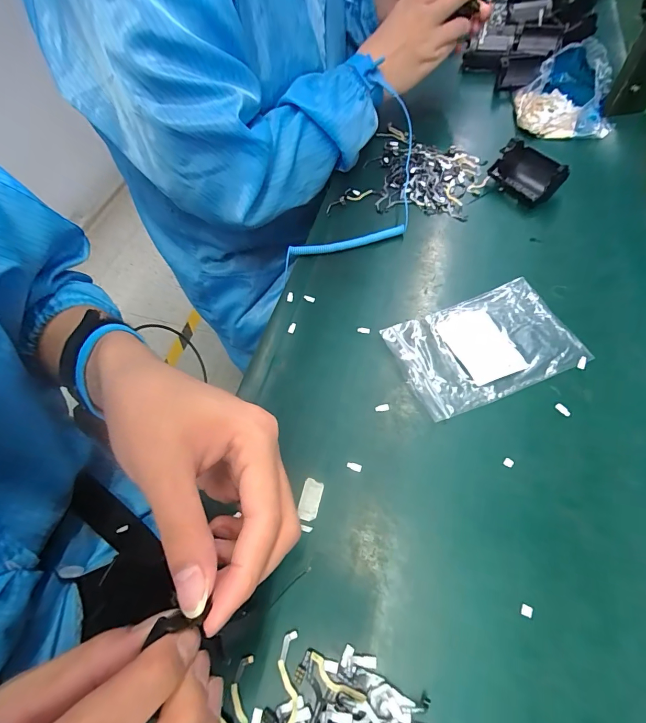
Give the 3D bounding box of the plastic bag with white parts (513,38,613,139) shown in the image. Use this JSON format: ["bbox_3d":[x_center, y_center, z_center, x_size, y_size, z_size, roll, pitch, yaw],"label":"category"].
[{"bbox_3d":[0.314,-0.355,0.484,0.103,0.065,0.117,3,59,5],"label":"plastic bag with white parts"}]

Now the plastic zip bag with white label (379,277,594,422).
[{"bbox_3d":[0.141,-0.015,0.334,0.151,0.008,0.097,-20,60,-8],"label":"plastic zip bag with white label"}]

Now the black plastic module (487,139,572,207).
[{"bbox_3d":[0.238,-0.218,0.430,0.055,0.039,0.073,-29,62,-13],"label":"black plastic module"}]

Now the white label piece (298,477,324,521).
[{"bbox_3d":[-0.009,0.103,0.279,0.014,0.004,0.028,15,65,4],"label":"white label piece"}]

